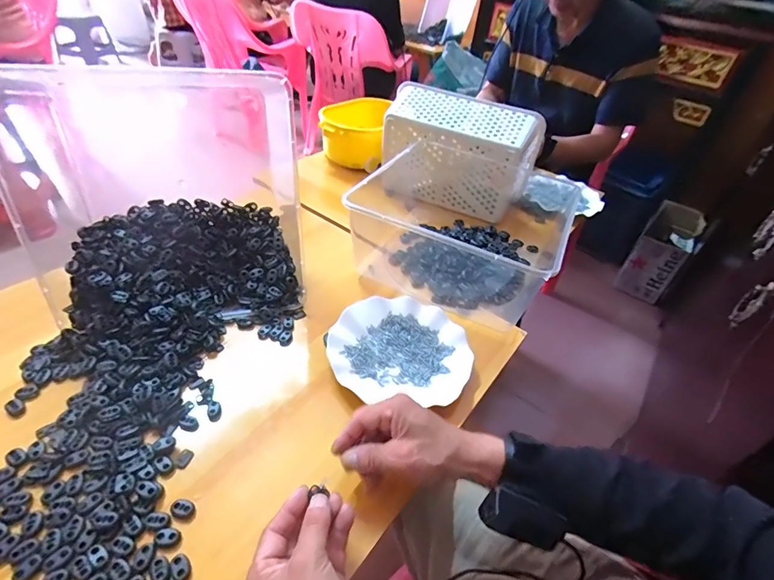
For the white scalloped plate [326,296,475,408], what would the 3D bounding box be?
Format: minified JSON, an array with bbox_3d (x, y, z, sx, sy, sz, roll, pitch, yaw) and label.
[{"bbox_3d":[0.017,0.076,0.540,0.181,0.022,0.164,6,41,-2],"label":"white scalloped plate"}]

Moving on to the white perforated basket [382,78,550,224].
[{"bbox_3d":[0.139,-0.273,0.821,0.276,0.186,0.143,26,44,19],"label":"white perforated basket"}]

